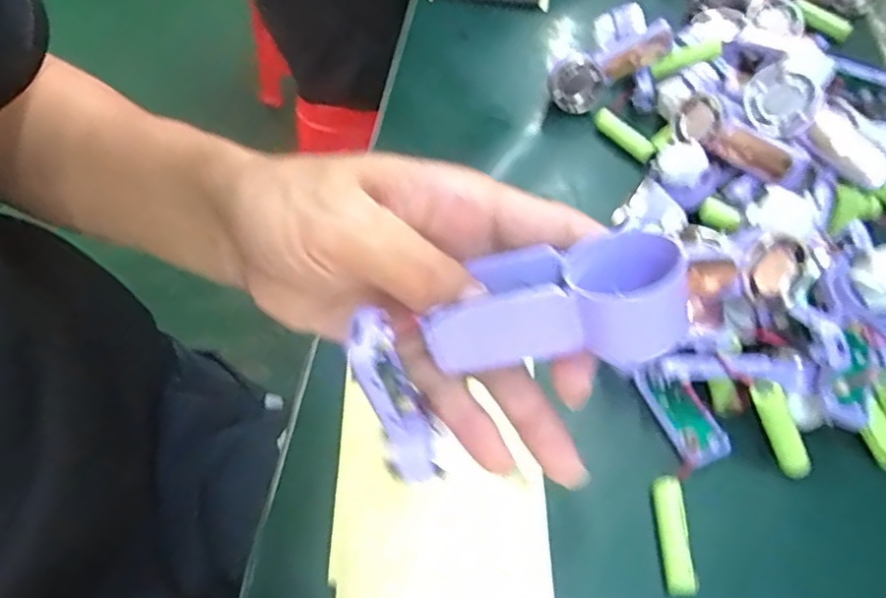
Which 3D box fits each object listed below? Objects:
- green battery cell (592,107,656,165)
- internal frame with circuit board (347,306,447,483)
[{"bbox_3d":[0.134,-0.119,0.456,0.013,0.018,0.058,-31,62,-19],"label":"green battery cell"},{"bbox_3d":[-0.017,0.042,0.236,0.021,0.083,0.014,-28,39,-15],"label":"internal frame with circuit board"}]

